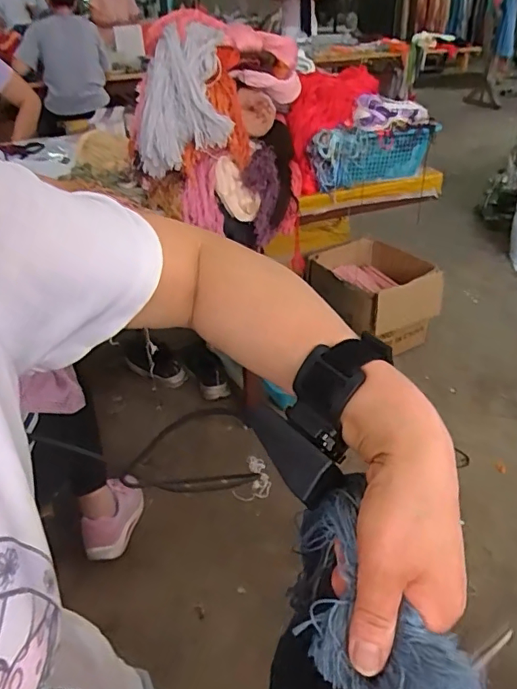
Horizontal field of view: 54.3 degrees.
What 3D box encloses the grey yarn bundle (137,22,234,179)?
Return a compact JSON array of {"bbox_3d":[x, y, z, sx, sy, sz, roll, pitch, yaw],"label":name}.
[{"bbox_3d":[-0.159,-0.502,1.029,0.195,0.222,0.238,-8,35,-6],"label":"grey yarn bundle"}]

